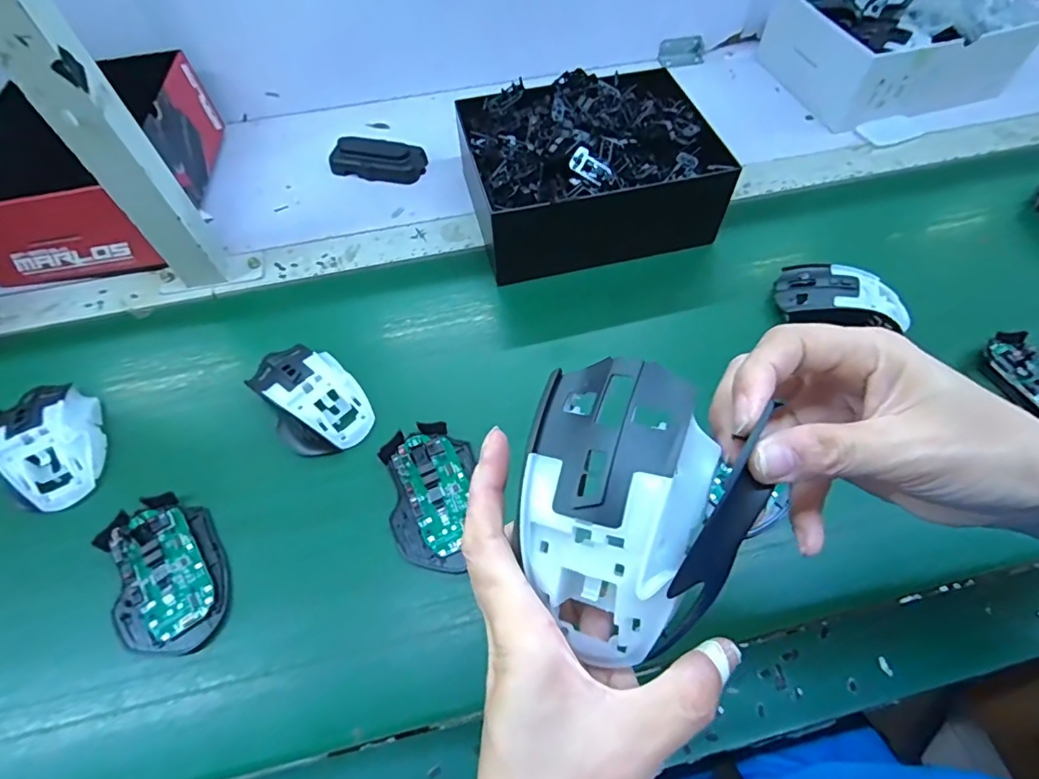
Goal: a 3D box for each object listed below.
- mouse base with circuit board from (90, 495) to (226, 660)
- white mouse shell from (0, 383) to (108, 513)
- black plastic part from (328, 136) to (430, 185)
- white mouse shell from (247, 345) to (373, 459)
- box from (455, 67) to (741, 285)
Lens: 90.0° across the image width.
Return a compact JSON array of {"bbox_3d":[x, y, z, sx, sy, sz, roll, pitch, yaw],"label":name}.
[{"bbox_3d":[-0.250,0.129,0.368,0.073,0.016,0.112,-23,65,-14],"label":"mouse base with circuit board"},{"bbox_3d":[-0.371,0.040,0.411,0.064,0.034,0.111,-28,67,-16],"label":"white mouse shell"},{"bbox_3d":[-0.164,-0.265,0.601,0.107,0.022,0.049,13,63,5],"label":"black plastic part"},{"bbox_3d":[-0.173,0.004,0.432,0.073,0.038,0.110,-34,68,-18],"label":"white mouse shell"},{"bbox_3d":[0.068,-0.223,0.527,0.222,0.112,0.178,-11,63,-8],"label":"box"}]

